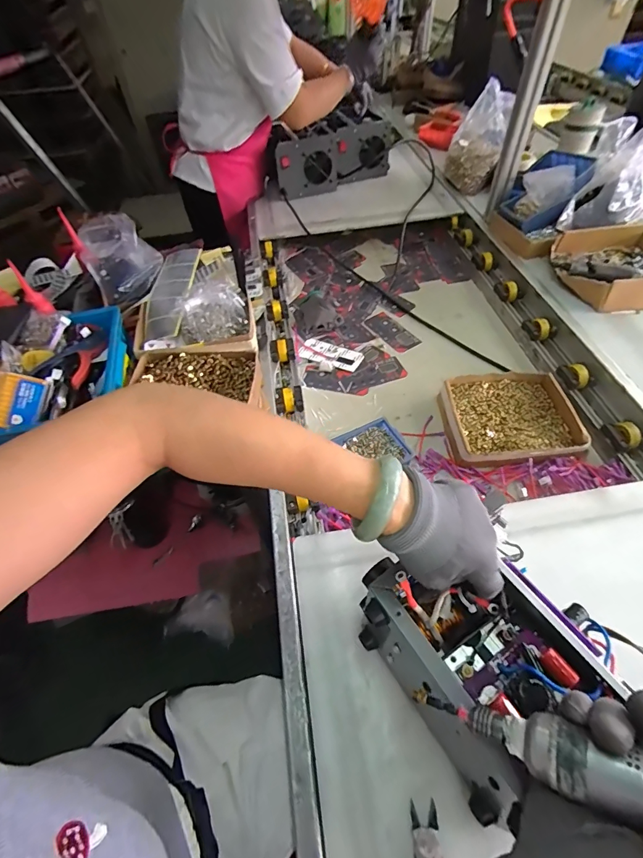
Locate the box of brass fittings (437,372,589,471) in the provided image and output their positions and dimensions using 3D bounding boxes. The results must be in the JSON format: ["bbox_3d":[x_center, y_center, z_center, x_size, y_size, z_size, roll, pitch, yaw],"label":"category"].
[{"bbox_3d":[0.348,-0.021,0.732,0.227,0.048,0.201,-4,52,0],"label":"box of brass fittings"}]

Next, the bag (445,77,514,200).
[{"bbox_3d":[0.464,-0.853,1.168,0.148,0.153,0.252,23,94,20],"label":"bag"}]

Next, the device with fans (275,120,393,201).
[{"bbox_3d":[0.039,-0.851,1.236,0.383,0.159,0.101,-20,53,-11],"label":"device with fans"}]

